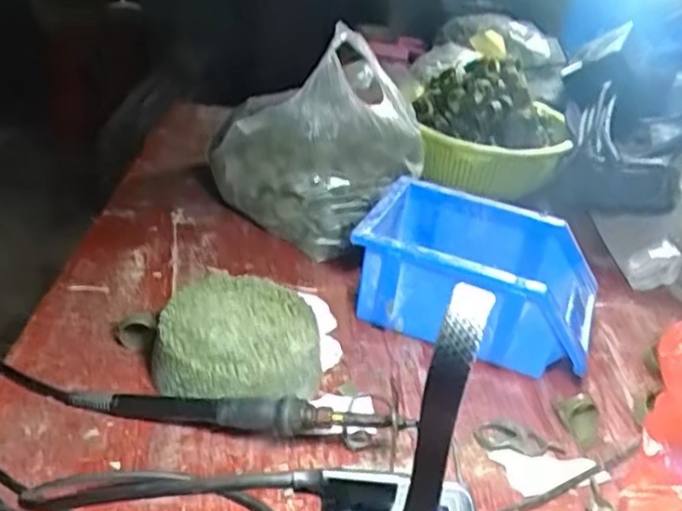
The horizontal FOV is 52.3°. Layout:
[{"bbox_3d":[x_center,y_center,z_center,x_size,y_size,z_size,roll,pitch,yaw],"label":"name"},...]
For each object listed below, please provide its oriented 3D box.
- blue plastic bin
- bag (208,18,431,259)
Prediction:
[{"bbox_3d":[0.109,0.015,0.550,0.178,0.076,0.134,16,31,16],"label":"blue plastic bin"},{"bbox_3d":[-0.014,-0.110,0.637,0.150,0.161,0.136,21,33,25],"label":"bag"}]

